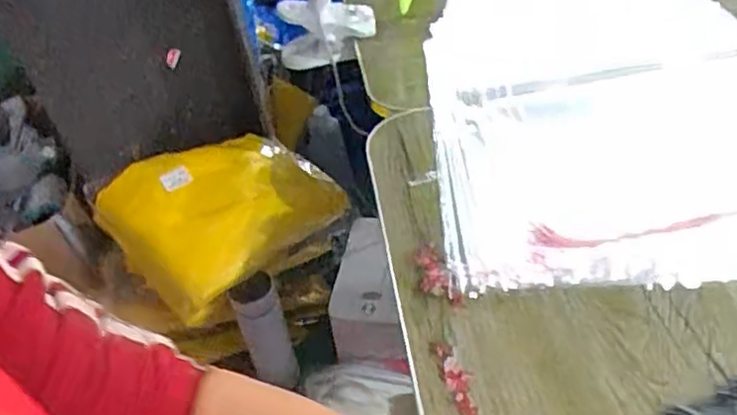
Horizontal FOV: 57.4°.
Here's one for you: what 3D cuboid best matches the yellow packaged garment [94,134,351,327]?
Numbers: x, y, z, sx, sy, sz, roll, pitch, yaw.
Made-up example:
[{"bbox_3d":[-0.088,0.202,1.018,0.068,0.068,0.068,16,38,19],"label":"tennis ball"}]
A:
[{"bbox_3d":[-0.192,-0.003,0.926,0.301,0.062,0.207,-30,74,-20],"label":"yellow packaged garment"}]

